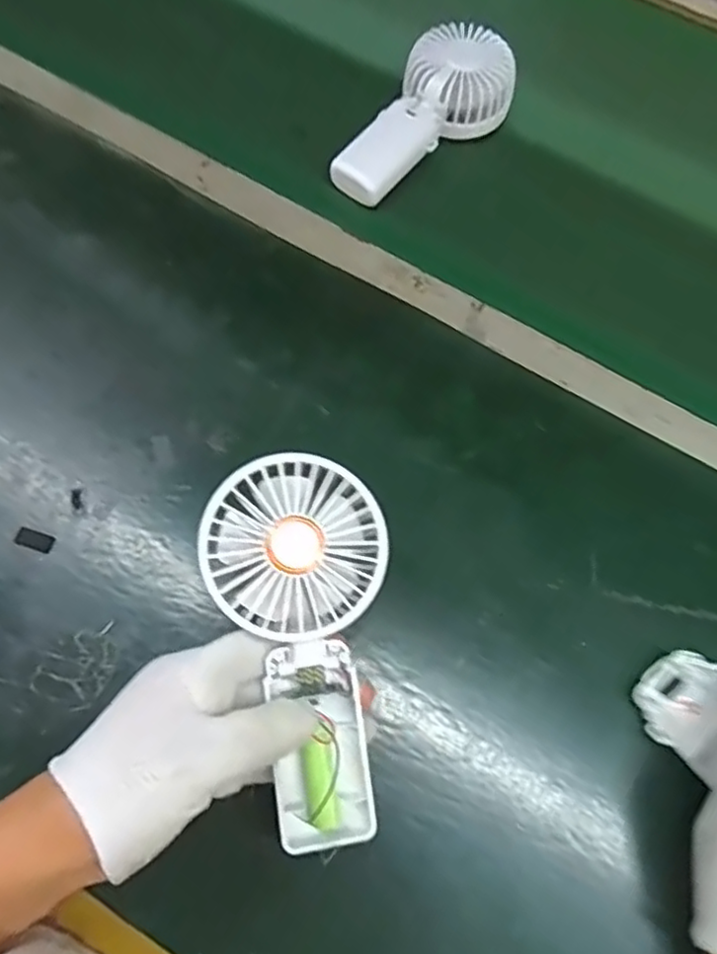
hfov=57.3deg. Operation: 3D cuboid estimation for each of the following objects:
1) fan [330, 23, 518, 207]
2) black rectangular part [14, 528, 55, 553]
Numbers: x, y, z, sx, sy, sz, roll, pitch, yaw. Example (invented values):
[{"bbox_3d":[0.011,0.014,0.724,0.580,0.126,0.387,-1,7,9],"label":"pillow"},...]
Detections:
[{"bbox_3d":[0.052,-0.279,0.507,0.082,0.041,0.165,34,69,9],"label":"fan"},{"bbox_3d":[-0.193,0.038,0.391,0.023,0.004,0.011,15,68,4],"label":"black rectangular part"}]

